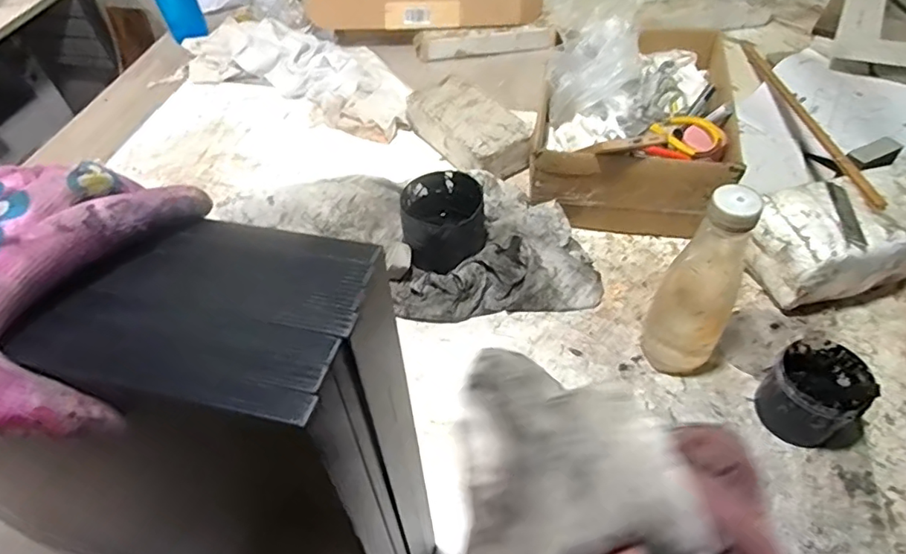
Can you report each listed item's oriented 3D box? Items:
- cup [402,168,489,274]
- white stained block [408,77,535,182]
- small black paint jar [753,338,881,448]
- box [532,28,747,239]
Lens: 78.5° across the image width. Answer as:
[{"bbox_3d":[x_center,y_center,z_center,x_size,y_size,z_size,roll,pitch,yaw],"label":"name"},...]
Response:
[{"bbox_3d":[-0.009,-0.062,0.696,0.105,0.086,0.108,-2,50,3],"label":"cup"},{"bbox_3d":[0.022,-0.226,0.840,0.111,0.052,0.199,-28,54,-18],"label":"white stained block"},{"bbox_3d":[0.347,0.108,0.534,0.087,0.062,0.077,-39,58,-25],"label":"small black paint jar"},{"bbox_3d":[0.250,-0.233,0.781,0.254,0.130,0.352,10,52,12],"label":"box"}]

